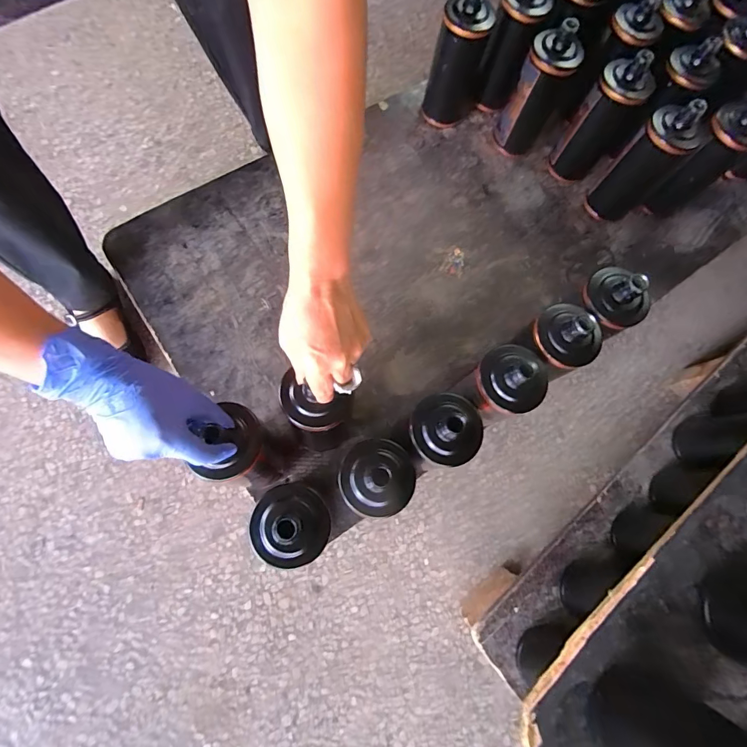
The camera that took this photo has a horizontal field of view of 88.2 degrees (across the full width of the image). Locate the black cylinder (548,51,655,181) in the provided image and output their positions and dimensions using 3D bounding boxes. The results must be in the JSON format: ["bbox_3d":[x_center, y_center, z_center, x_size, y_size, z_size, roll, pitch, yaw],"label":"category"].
[{"bbox_3d":[0.366,-0.406,0.621,0.078,0.178,0.069,37,76,5],"label":"black cylinder"}]

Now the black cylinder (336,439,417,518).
[{"bbox_3d":[0.003,0.106,0.389,0.080,0.038,0.076,1,76,-4],"label":"black cylinder"}]

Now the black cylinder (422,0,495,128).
[{"bbox_3d":[0.140,-0.512,0.639,0.083,0.173,0.075,13,75,-1],"label":"black cylinder"}]

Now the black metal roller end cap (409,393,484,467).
[{"bbox_3d":[0.080,0.058,0.406,0.075,0.045,0.078,1,76,-4],"label":"black metal roller end cap"}]

